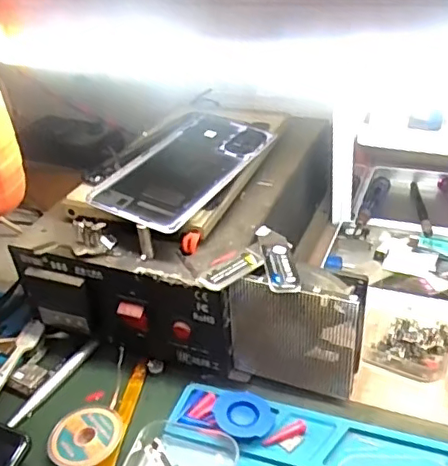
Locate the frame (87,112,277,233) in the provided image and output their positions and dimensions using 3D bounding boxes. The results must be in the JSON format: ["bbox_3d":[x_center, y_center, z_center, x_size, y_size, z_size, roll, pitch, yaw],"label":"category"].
[{"bbox_3d":[-0.026,-0.049,0.422,0.073,0.007,0.155,21,42,19],"label":"frame"}]

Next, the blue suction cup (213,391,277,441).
[{"bbox_3d":[0.013,0.114,0.354,0.035,0.011,0.034,-5,34,3],"label":"blue suction cup"}]

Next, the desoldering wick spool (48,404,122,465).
[{"bbox_3d":[-0.087,0.126,0.355,0.044,0.014,0.045,-5,34,3],"label":"desoldering wick spool"}]

